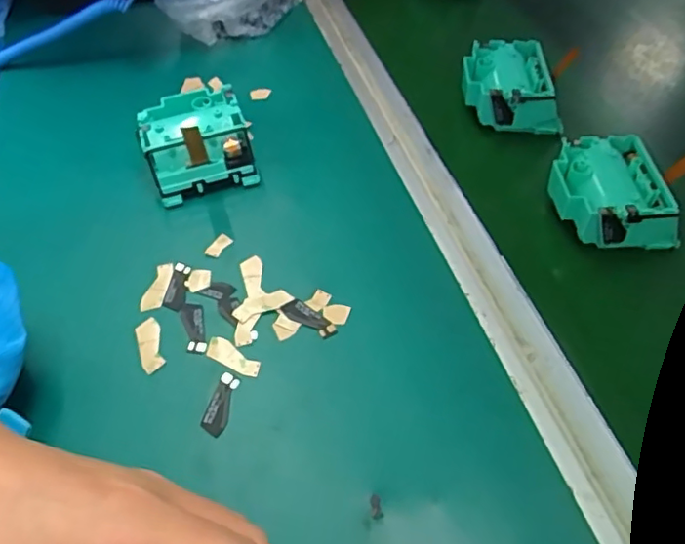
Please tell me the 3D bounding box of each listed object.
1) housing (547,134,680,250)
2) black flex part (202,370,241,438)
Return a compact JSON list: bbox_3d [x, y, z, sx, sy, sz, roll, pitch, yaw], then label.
[{"bbox_3d":[0.181,-0.052,0.394,0.076,0.043,0.080,-5,52,-3],"label":"housing"},{"bbox_3d":[-0.069,0.073,0.320,0.014,0.004,0.037,6,54,8],"label":"black flex part"}]

